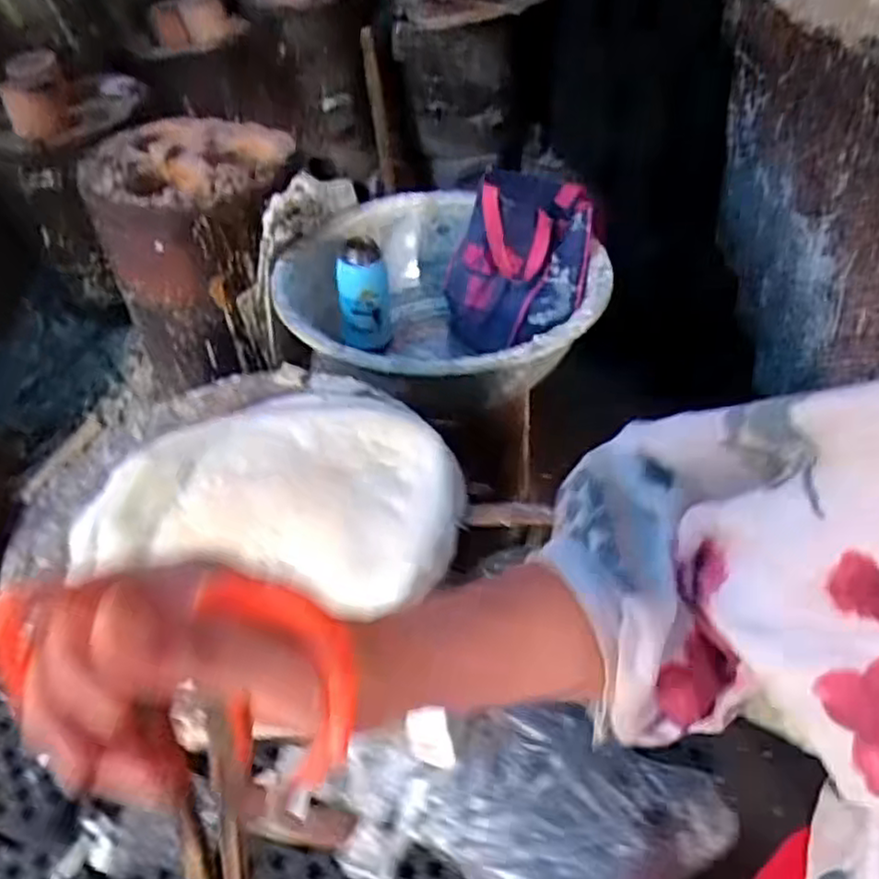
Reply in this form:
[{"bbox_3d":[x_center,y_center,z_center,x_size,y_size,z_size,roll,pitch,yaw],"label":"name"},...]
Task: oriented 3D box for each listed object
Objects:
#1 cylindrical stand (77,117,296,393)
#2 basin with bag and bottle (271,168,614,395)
[{"bbox_3d":[-0.416,-0.318,1.300,0.343,0.379,0.269,-11,44,-3],"label":"cylindrical stand"},{"bbox_3d":[0.009,-0.225,1.113,0.457,0.225,0.462,-4,44,4],"label":"basin with bag and bottle"}]

